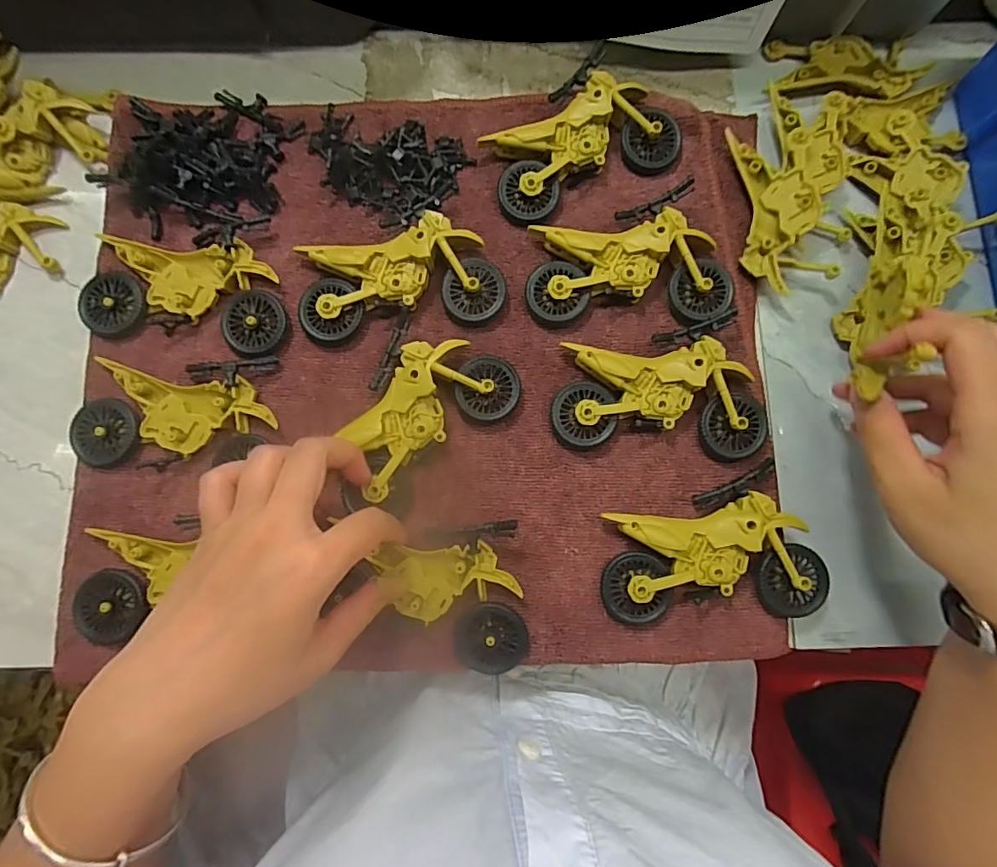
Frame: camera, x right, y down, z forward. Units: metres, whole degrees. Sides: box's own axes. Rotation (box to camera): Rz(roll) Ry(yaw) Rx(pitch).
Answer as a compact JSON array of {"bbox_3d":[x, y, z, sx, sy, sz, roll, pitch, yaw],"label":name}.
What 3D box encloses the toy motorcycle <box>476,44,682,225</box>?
[{"bbox_3d":[0.048,-0.180,0.302,0.112,0.021,0.070,-24,84,-3],"label":"toy motorcycle"}]

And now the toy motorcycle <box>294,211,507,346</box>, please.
[{"bbox_3d":[-0.057,-0.089,0.289,0.115,0.019,0.058,-8,83,-1],"label":"toy motorcycle"}]

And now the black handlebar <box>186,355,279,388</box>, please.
[{"bbox_3d":[-0.149,-0.034,0.284,0.046,0.012,0.017,-10,83,-1],"label":"black handlebar"}]

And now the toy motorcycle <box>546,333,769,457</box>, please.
[{"bbox_3d":[0.091,-0.021,0.283,0.114,0.020,0.060,5,83,1],"label":"toy motorcycle"}]

